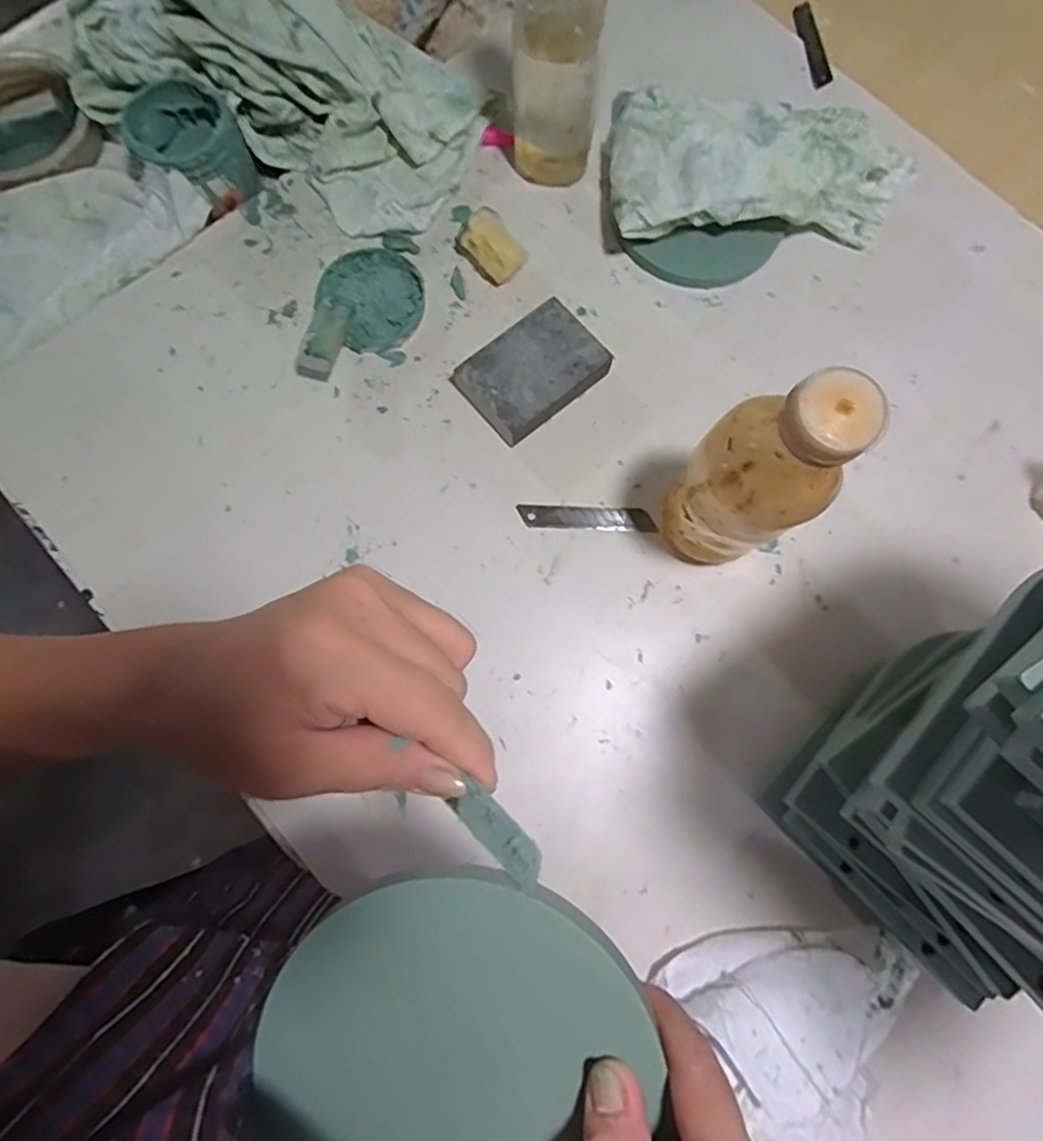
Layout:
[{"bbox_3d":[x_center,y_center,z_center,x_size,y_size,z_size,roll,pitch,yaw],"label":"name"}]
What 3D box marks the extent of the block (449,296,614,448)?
[{"bbox_3d":[0.008,-0.148,0.480,0.101,0.026,0.068,-37,81,-8],"label":"block"}]

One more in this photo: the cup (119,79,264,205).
[{"bbox_3d":[-0.257,-0.329,0.500,0.074,0.059,0.083,-36,80,-8],"label":"cup"}]

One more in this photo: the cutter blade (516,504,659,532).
[{"bbox_3d":[0.048,-0.038,0.473,0.099,0.004,0.018,2,85,1],"label":"cutter blade"}]

